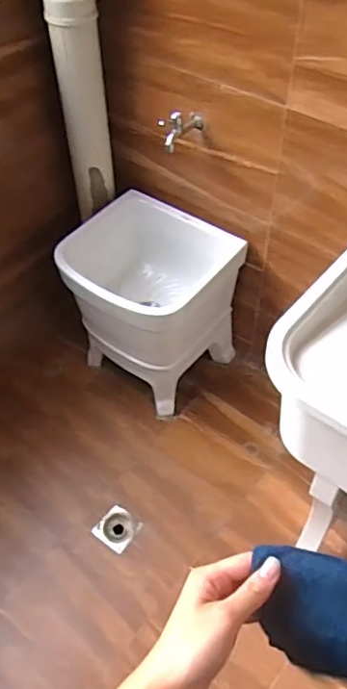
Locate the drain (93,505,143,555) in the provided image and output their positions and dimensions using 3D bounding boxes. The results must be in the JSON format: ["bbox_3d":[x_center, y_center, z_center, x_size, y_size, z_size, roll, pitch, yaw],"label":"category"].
[{"bbox_3d":[-0.144,0.473,1.465,0.095,0.014,0.101,30,56,23],"label":"drain"}]

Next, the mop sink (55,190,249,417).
[{"bbox_3d":[-0.059,-0.110,1.635,0.390,0.437,0.360,28,55,22],"label":"mop sink"}]

